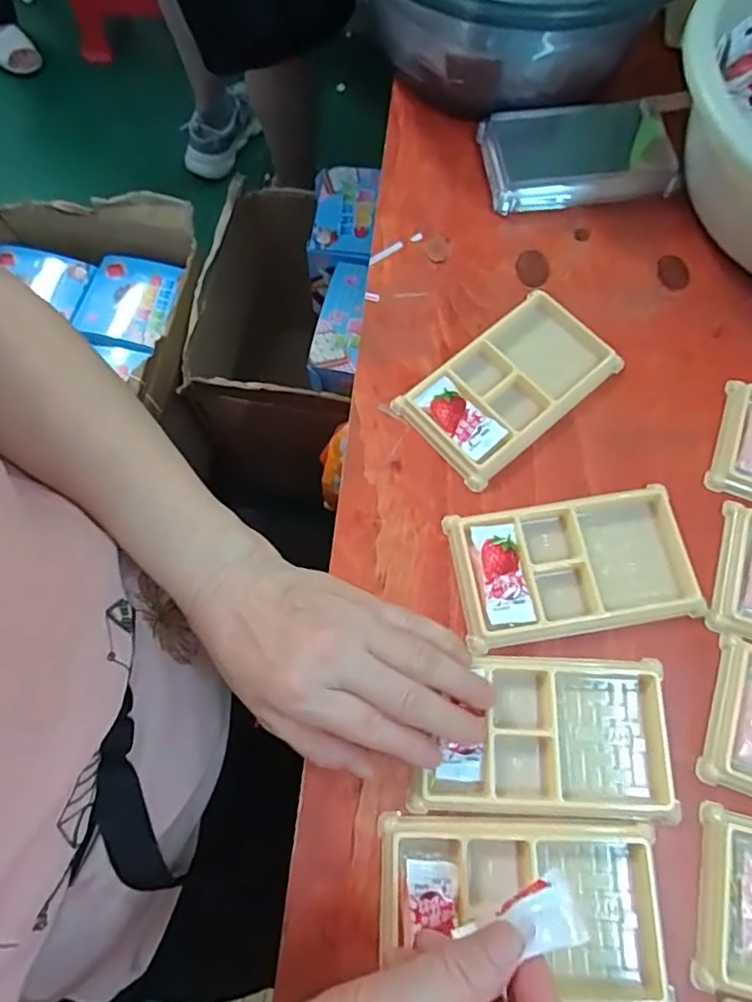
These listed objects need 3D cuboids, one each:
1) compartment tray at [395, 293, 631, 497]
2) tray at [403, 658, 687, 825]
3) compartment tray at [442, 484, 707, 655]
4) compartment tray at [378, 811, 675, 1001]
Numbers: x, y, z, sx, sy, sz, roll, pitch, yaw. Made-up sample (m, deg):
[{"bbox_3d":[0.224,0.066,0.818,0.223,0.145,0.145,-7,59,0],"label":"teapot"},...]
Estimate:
[{"bbox_3d":[0.087,-0.076,0.380,0.133,0.012,0.076,-40,76,-13],"label":"compartment tray"},{"bbox_3d":[0.089,0.125,0.311,0.135,0.015,0.080,2,70,0],"label":"tray"},{"bbox_3d":[0.115,0.037,0.340,0.135,0.012,0.076,-8,71,-4],"label":"compartment tray"},{"bbox_3d":[0.070,0.198,0.282,0.135,0.011,0.077,3,70,0],"label":"compartment tray"}]

